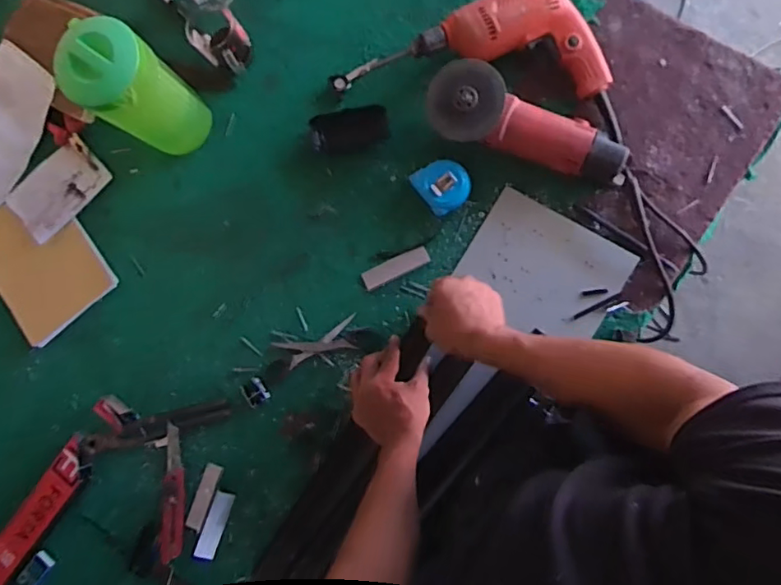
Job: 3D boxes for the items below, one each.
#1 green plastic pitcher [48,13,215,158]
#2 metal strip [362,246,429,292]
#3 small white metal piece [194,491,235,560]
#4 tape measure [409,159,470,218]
[{"bbox_3d":[-0.325,-0.259,0.720,0.105,0.199,0.103,0,87,8],"label":"green plastic pitcher"},{"bbox_3d":[0.008,-0.034,0.767,0.096,0.005,0.027,-25,84,5],"label":"metal strip"},{"bbox_3d":[-0.247,0.328,0.772,0.029,0.004,0.093,21,81,-23],"label":"small white metal piece"},{"bbox_3d":[0.071,-0.148,0.745,0.070,0.040,0.072,-40,83,4],"label":"tape measure"}]

